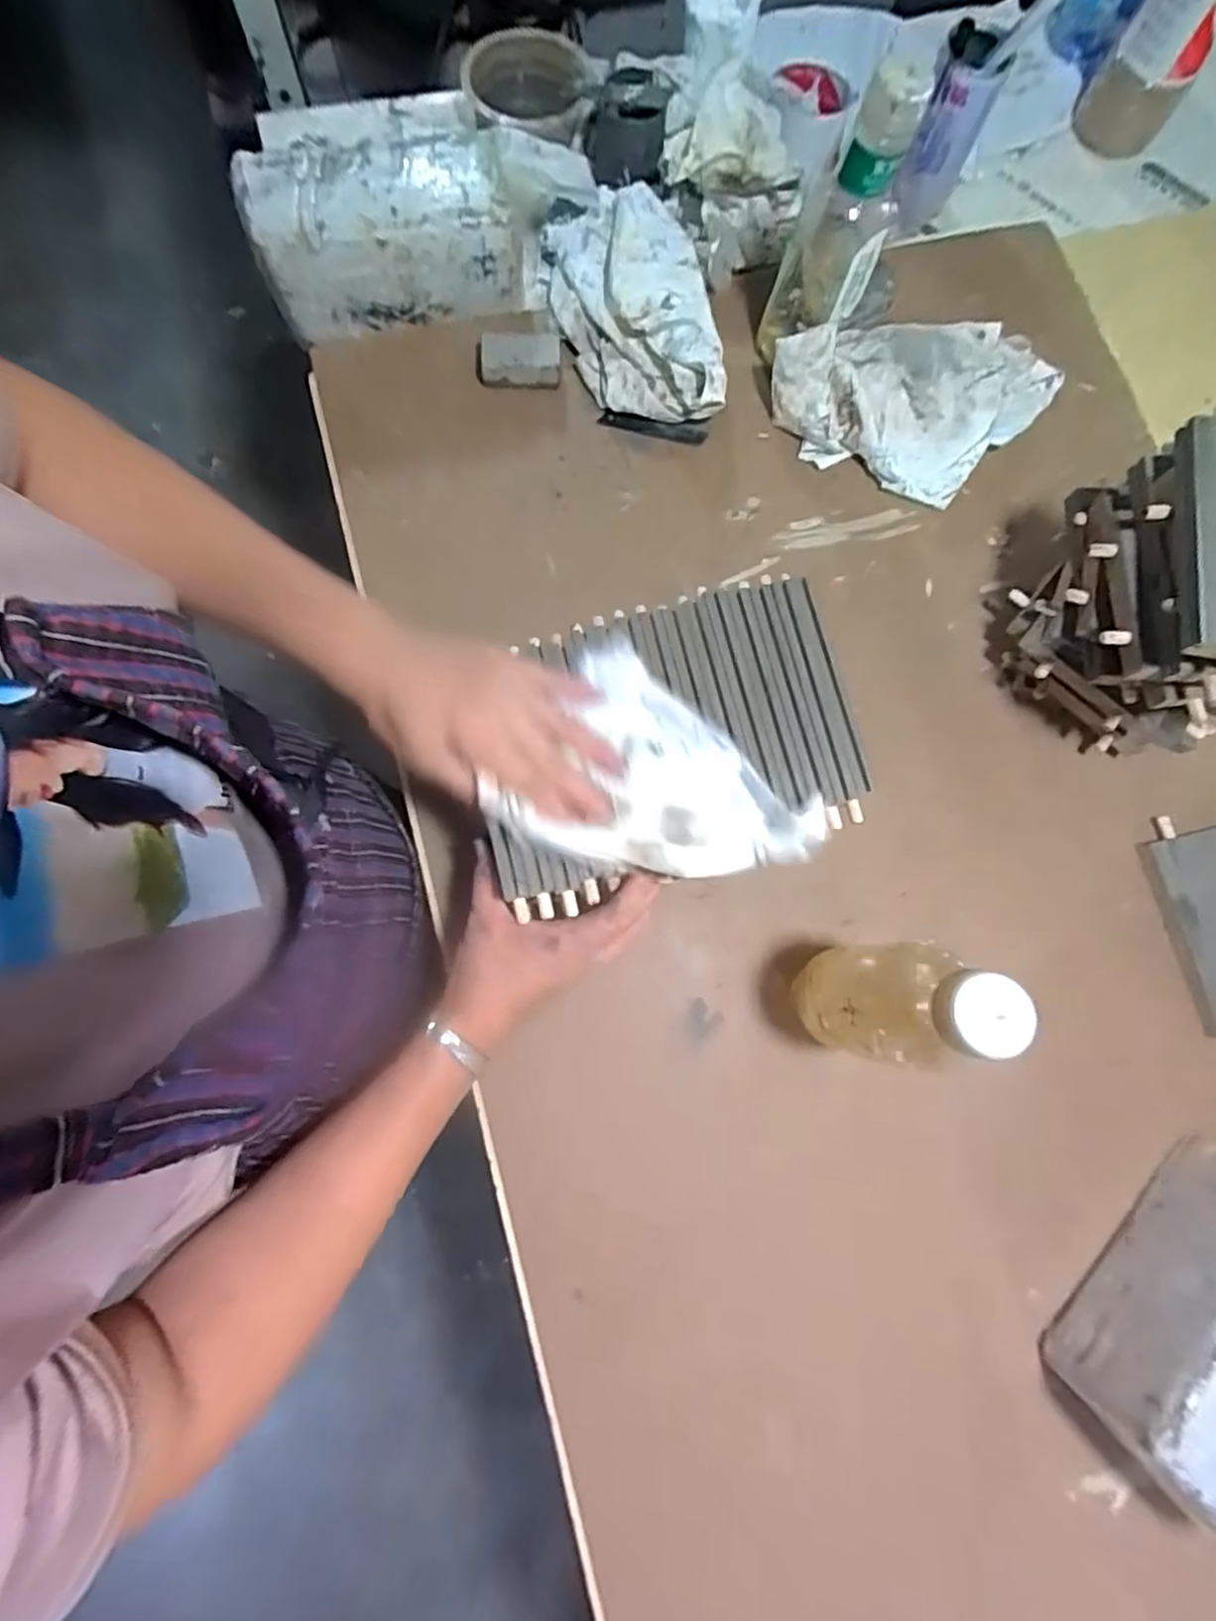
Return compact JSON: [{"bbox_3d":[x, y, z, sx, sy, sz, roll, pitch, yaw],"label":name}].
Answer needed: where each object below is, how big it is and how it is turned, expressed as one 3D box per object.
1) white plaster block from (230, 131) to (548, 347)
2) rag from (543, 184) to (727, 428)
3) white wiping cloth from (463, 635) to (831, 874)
[{"bbox_3d":[-0.180,-0.502,0.570,0.238,0.084,0.115,-11,79,-5],"label":"white plaster block"},{"bbox_3d":[0.021,-0.458,0.587,0.134,0.046,0.245,-8,79,-5],"label":"rag"},{"bbox_3d":[0.038,-0.009,0.394,0.181,0.040,0.129,28,80,5],"label":"white wiping cloth"}]

